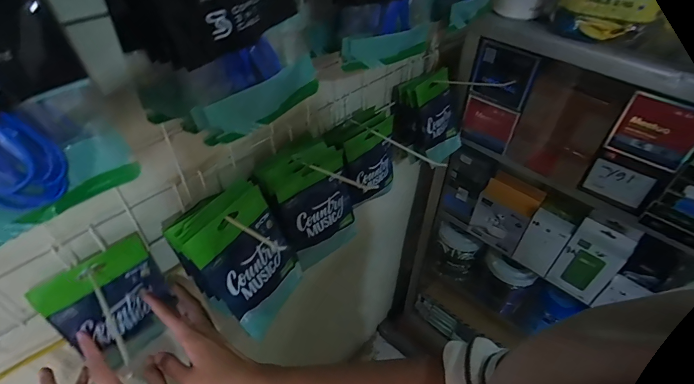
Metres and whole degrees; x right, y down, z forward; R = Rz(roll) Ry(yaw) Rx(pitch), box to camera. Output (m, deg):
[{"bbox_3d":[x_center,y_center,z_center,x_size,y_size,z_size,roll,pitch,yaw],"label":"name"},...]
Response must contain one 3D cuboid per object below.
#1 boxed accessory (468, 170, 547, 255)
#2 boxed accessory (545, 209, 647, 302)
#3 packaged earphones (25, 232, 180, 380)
[{"bbox_3d":[0.337,0.044,0.805,0.108,0.145,0.064,32,52,27],"label":"boxed accessory"},{"bbox_3d":[0.464,0.121,0.715,0.087,0.156,0.073,32,52,28],"label":"boxed accessory"},{"bbox_3d":[-0.240,0.127,0.403,0.013,0.148,0.101,20,44,37],"label":"packaged earphones"}]

